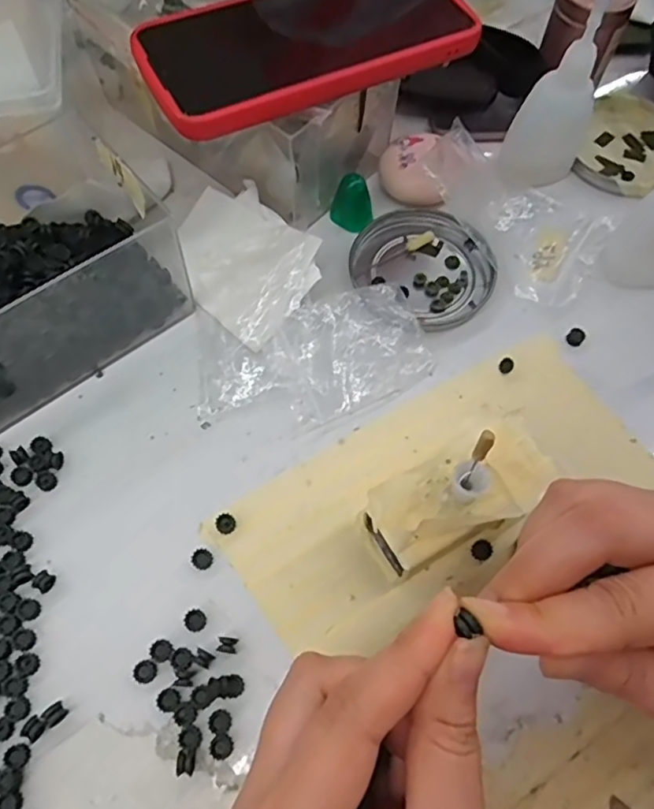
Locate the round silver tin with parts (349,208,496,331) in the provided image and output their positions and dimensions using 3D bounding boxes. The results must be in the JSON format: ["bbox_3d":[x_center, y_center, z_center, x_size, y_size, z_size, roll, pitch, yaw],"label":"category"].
[{"bbox_3d":[0.054,-0.080,0.330,0.078,0.014,0.067,36,69,15],"label":"round silver tin with parts"}]

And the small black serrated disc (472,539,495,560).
[{"bbox_3d":[0.070,0.065,0.264,0.008,0.005,0.008,0,65,-1],"label":"small black serrated disc"}]

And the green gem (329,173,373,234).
[{"bbox_3d":[0.014,-0.115,0.337,0.024,0.026,0.017,4,64,1],"label":"green gem"}]

